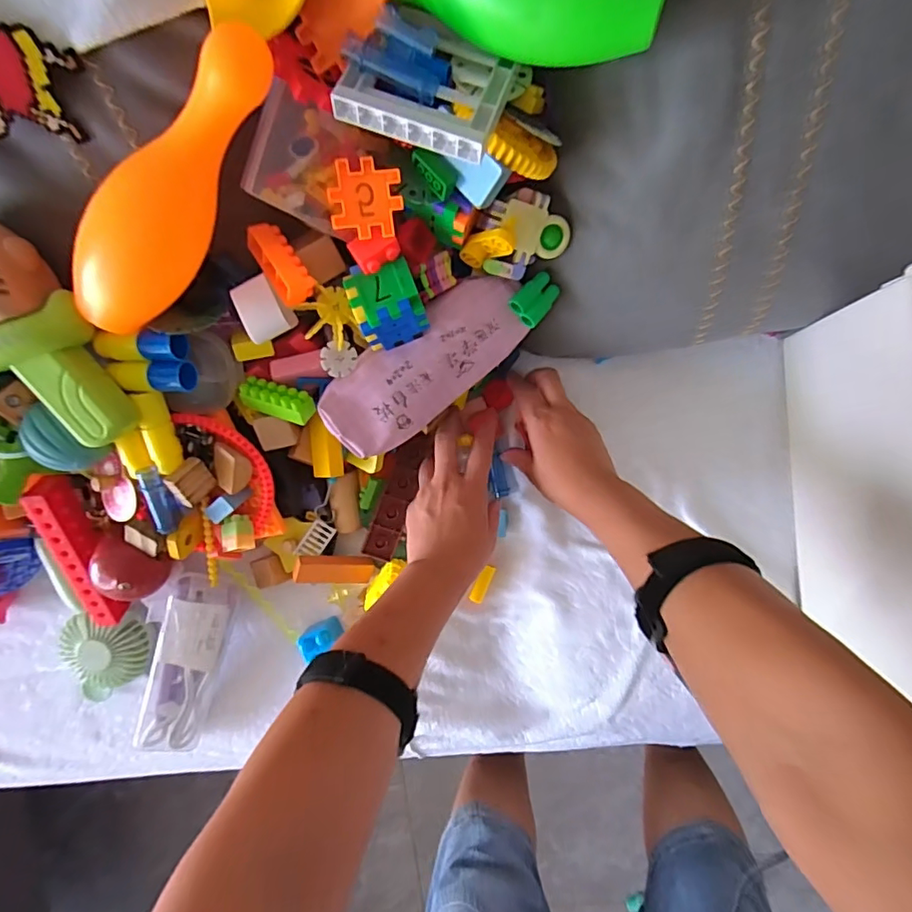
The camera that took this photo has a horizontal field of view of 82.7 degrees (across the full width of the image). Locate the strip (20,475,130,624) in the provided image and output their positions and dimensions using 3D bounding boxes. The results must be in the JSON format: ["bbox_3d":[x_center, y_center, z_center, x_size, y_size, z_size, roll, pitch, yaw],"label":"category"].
[{"bbox_3d":[-0.341,0.090,0.469,0.016,0.040,0.161,-5,115,2],"label":"strip"}]

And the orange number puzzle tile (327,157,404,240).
[{"bbox_3d":[-0.061,-0.175,0.353,0.048,0.006,0.048,-7,113,-9],"label":"orange number puzzle tile"}]

